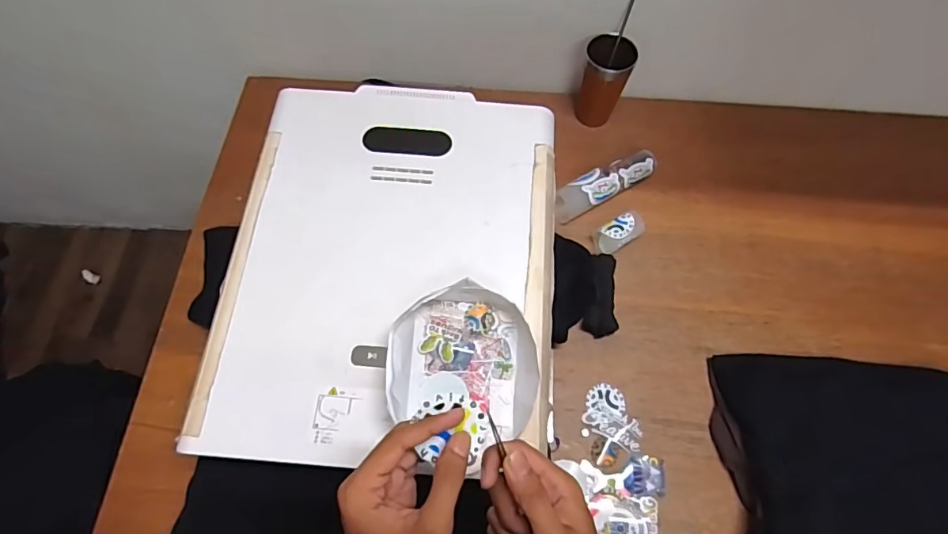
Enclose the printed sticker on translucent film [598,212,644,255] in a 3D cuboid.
[{"bbox_3d":[0.235,-0.058,0.801,0.082,0.039,0.044,-32,70,-14],"label":"printed sticker on translucent film"}]

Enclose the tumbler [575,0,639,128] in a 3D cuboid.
[{"bbox_3d":[0.226,-0.335,0.874,0.078,0.172,0.100,11,66,4],"label":"tumbler"}]

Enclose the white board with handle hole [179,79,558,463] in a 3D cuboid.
[{"bbox_3d":[-0.099,-0.020,0.630,0.400,0.017,0.495,5,68,1],"label":"white board with handle hole"}]

